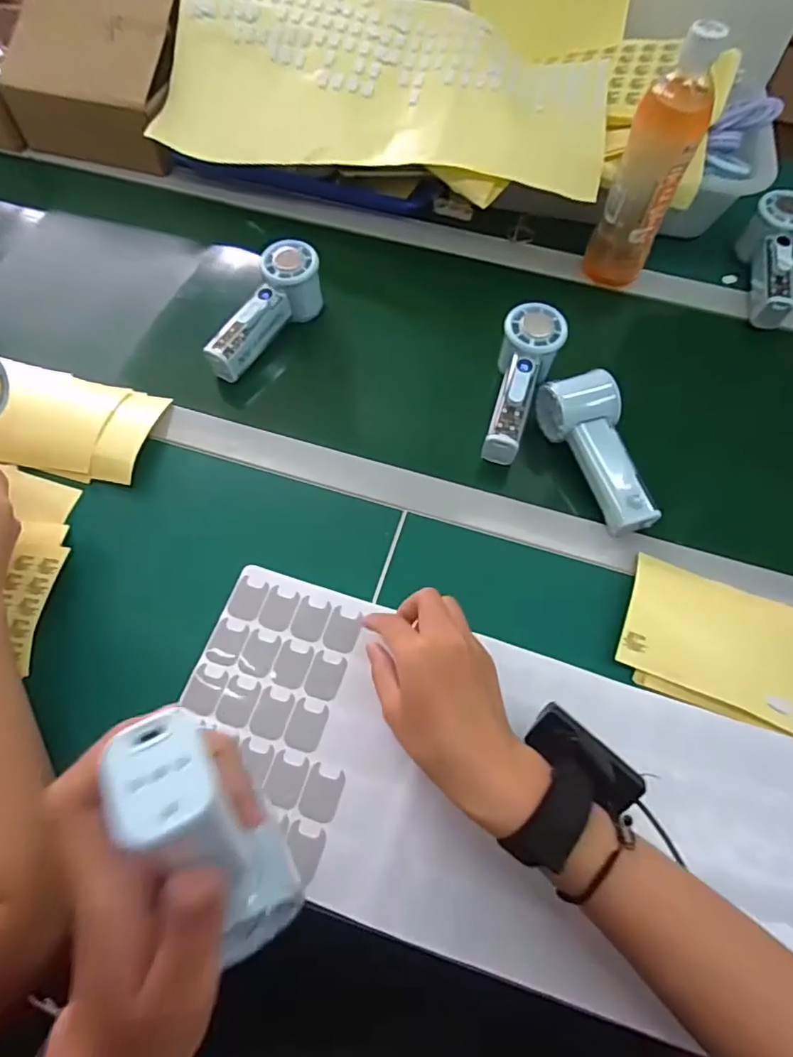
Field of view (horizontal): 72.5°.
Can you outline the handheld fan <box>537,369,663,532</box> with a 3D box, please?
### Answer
[{"bbox_3d":[0.178,-0.070,0.477,0.056,0.050,0.144,-11,65,-8],"label":"handheld fan"}]

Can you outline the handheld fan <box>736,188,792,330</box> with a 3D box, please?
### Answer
[{"bbox_3d":[0.415,-0.290,0.597,0.050,0.062,0.155,9,80,2],"label":"handheld fan"}]

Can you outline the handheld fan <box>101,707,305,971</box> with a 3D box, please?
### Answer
[{"bbox_3d":[-0.070,0.132,0.222,0.032,0.155,0.046,-12,45,-9],"label":"handheld fan"}]

